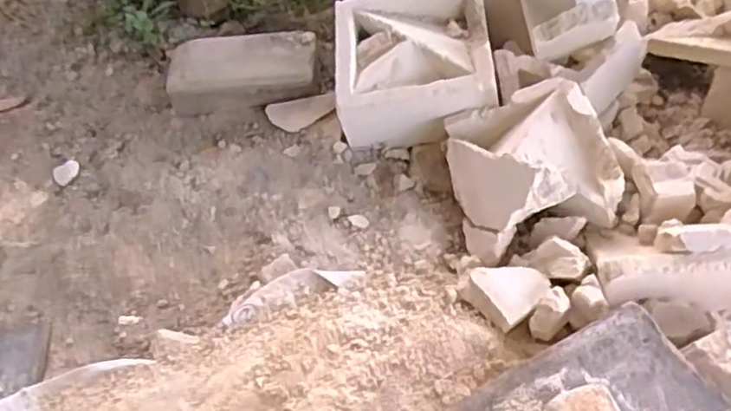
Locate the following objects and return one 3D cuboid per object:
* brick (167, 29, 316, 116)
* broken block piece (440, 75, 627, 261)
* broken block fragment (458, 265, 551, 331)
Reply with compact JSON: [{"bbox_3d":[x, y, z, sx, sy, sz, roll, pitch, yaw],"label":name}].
[{"bbox_3d":[-0.176,-0.192,0.994,0.213,0.070,0.119,-4,54,4],"label":"brick"},{"bbox_3d":[0.188,-0.047,0.804,0.165,0.097,0.183,-13,54,-2],"label":"broken block piece"},{"bbox_3d":[0.147,0.086,0.728,0.078,0.024,0.069,35,65,27],"label":"broken block fragment"}]

